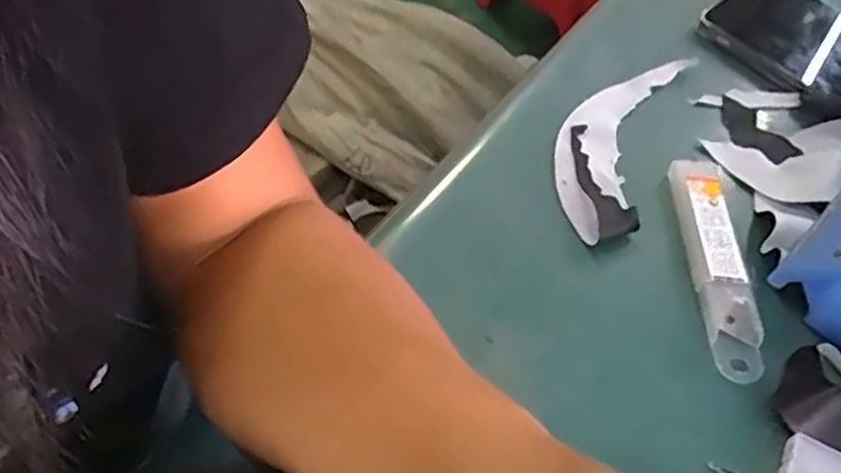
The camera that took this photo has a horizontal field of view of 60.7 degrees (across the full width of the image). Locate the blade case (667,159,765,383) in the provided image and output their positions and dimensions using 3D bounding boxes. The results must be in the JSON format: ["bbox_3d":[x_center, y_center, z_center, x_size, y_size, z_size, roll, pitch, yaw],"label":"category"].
[{"bbox_3d":[0.151,0.010,0.369,0.027,0.015,0.130,4,54,-4],"label":"blade case"}]

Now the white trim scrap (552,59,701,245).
[{"bbox_3d":[0.113,-0.063,0.414,0.060,0.018,0.167,20,55,8],"label":"white trim scrap"}]

